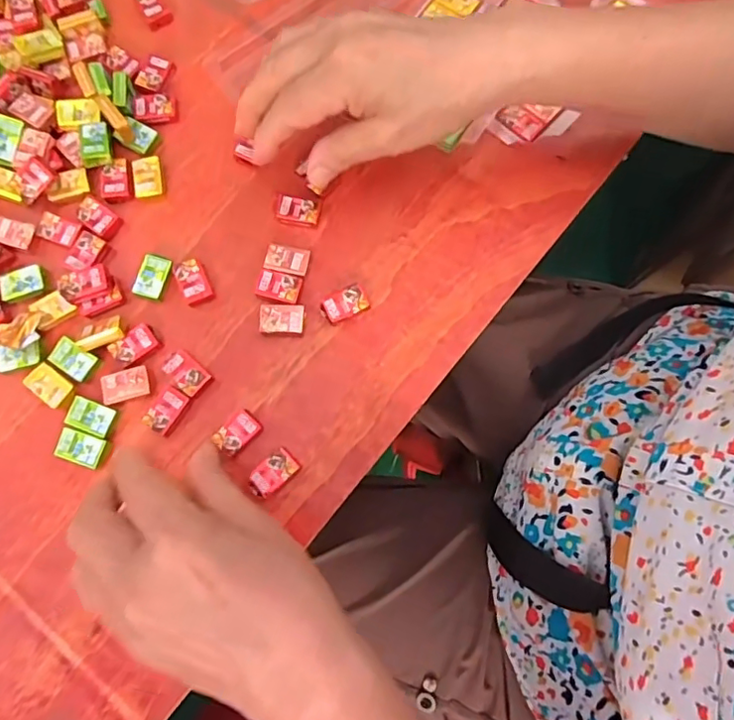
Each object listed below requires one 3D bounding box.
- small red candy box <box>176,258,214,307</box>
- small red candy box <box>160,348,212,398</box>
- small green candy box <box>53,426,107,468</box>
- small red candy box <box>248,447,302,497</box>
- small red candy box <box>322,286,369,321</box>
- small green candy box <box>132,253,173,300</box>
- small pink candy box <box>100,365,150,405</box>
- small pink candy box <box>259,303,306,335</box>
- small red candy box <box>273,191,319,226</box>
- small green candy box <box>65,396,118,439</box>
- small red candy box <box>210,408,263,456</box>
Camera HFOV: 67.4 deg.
[{"bbox_3d":[-0.102,-0.046,0.325,0.016,0.008,0.026,-21,79,-4],"label":"small red candy box"},{"bbox_3d":[-0.103,0.008,0.313,0.026,0.009,0.017,42,81,8],"label":"small red candy box"},{"bbox_3d":[-0.157,0.049,0.304,0.026,0.009,0.017,16,78,4],"label":"small green candy box"},{"bbox_3d":[-0.051,0.062,0.303,0.026,0.009,0.017,-43,81,-8],"label":"small red candy box"},{"bbox_3d":[-0.013,-0.032,0.322,0.026,0.009,0.015,-23,79,-4],"label":"small red candy box"},{"bbox_3d":[-0.126,-0.049,0.326,0.018,0.006,0.026,17,78,4],"label":"small green candy box"},{"bbox_3d":[-0.136,0.014,0.308,0.026,0.004,0.017,-15,78,-3],"label":"small pink candy box"},{"bbox_3d":[-0.049,-0.023,0.320,0.026,0.008,0.017,1,78,1],"label":"small pink candy box"},{"bbox_3d":[-0.043,-0.092,0.335,0.029,0.007,0.017,12,78,3],"label":"small red candy box"},{"bbox_3d":[-0.154,0.031,0.306,0.025,0.004,0.017,21,79,5],"label":"small green candy box"},{"bbox_3d":[-0.072,0.040,0.307,0.024,0.009,0.018,-43,81,-8],"label":"small red candy box"}]

